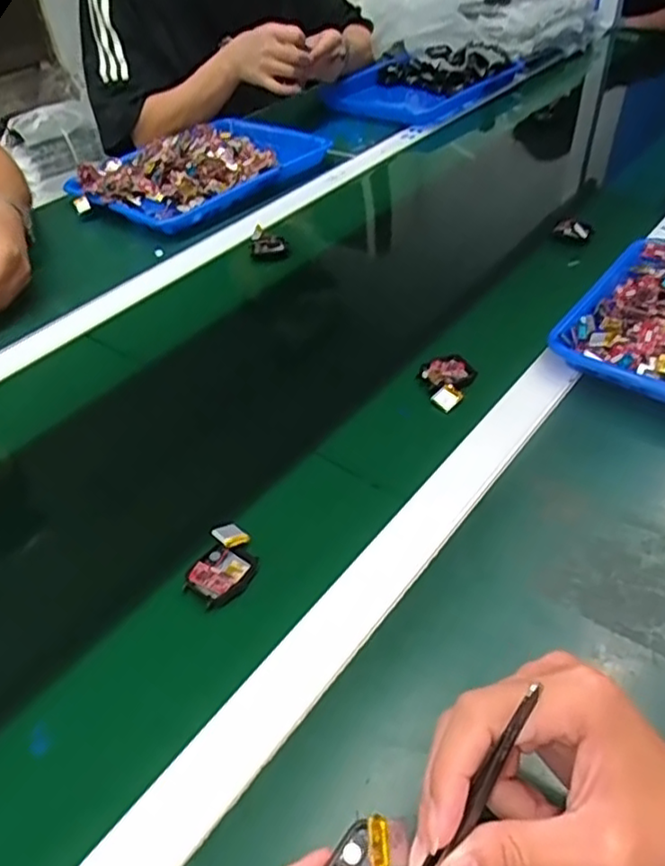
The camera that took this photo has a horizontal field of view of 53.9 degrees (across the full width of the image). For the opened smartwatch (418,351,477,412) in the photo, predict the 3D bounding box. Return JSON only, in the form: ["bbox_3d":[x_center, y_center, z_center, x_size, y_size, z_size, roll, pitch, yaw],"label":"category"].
[{"bbox_3d":[0.099,-0.046,0.586,0.046,0.021,0.060,17,47,23],"label":"opened smartwatch"}]

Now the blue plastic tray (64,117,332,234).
[{"bbox_3d":[-0.183,-0.389,0.946,0.239,0.047,0.341,24,50,28],"label":"blue plastic tray"}]

